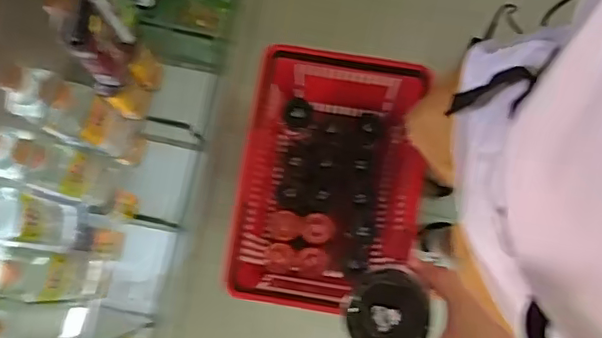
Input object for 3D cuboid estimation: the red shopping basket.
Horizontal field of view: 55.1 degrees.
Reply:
[{"bbox_3d":[0.063,0.036,1.154,0.354,0.205,0.469,11,79,2],"label":"red shopping basket"}]

